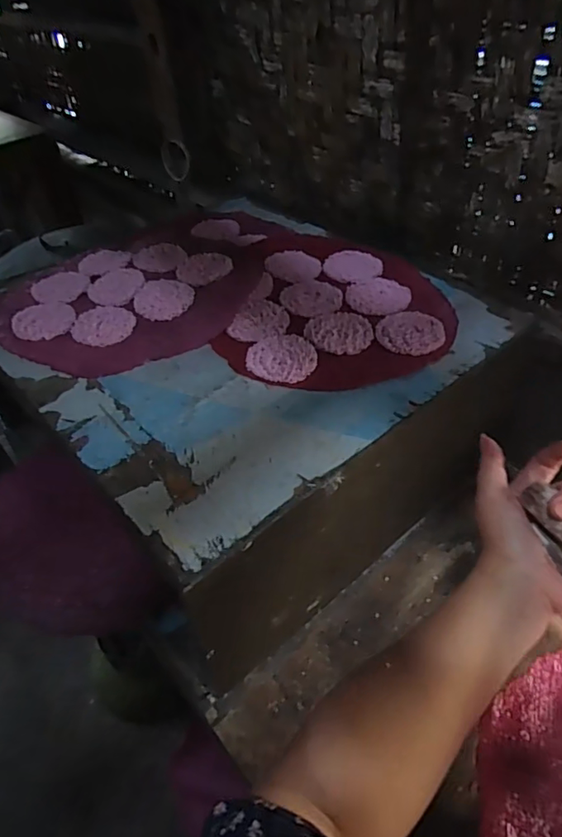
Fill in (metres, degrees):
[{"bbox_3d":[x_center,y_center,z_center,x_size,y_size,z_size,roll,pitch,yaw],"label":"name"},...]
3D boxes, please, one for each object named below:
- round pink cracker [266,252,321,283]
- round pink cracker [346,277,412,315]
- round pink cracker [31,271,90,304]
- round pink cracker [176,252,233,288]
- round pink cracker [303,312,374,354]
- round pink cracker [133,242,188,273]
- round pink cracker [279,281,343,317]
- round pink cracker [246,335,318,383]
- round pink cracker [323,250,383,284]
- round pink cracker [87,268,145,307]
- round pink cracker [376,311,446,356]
[{"bbox_3d":[0.018,-0.220,0.778,0.076,0.007,0.086,-14,45,-10],"label":"round pink cracker"},{"bbox_3d":[0.129,-0.163,0.716,0.083,0.005,0.082,-2,44,2],"label":"round pink cracker"},{"bbox_3d":[-0.318,-0.188,0.768,0.097,0.008,0.073,28,52,29],"label":"round pink cracker"},{"bbox_3d":[-0.109,-0.213,0.766,0.077,0.011,0.066,-34,52,-27],"label":"round pink cracker"},{"bbox_3d":[0.072,-0.108,0.658,0.081,0.004,0.080,-2,44,2],"label":"round pink cracker"},{"bbox_3d":[-0.180,-0.241,0.801,0.077,0.004,0.093,-10,44,-6],"label":"round pink cracker"},{"bbox_3d":[0.040,-0.160,0.715,0.080,0.004,0.080,-2,44,2],"label":"round pink cracker"},{"bbox_3d":[0.001,-0.071,0.630,0.079,0.009,0.083,1,44,5],"label":"round pink cracker"},{"bbox_3d":[0.101,-0.220,0.774,0.081,0.006,0.089,-2,44,2],"label":"round pink cracker"},{"bbox_3d":[-0.230,-0.184,0.751,0.075,0.006,0.088,1,44,5],"label":"round pink cracker"},{"bbox_3d":[0.156,-0.105,0.652,0.078,0.005,0.080,5,45,9],"label":"round pink cracker"}]

